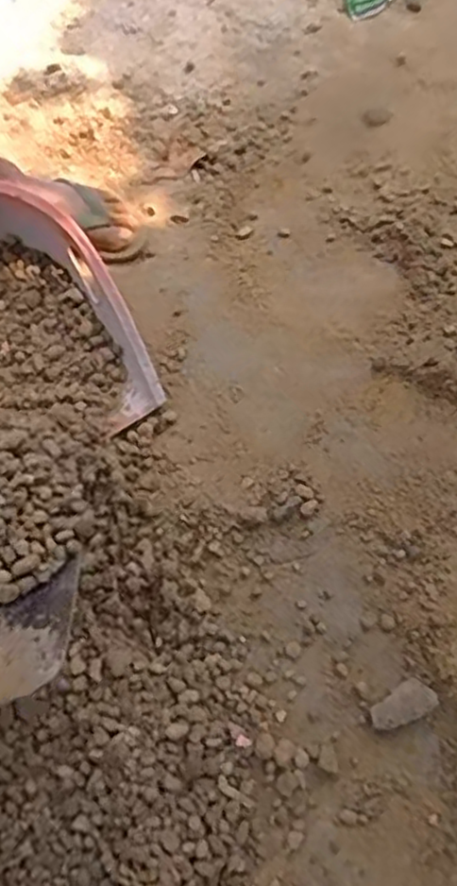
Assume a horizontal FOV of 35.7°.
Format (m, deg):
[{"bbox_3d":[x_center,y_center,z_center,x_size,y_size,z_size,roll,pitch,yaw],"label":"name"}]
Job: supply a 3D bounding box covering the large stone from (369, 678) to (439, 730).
[{"bbox_3d":[0.209,0.317,0.856,0.082,0.021,0.040,-32,73,10],"label":"large stone"}]

